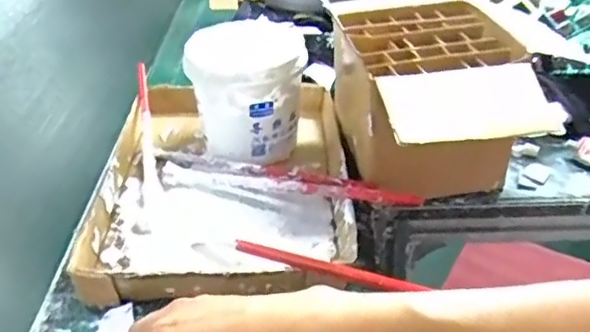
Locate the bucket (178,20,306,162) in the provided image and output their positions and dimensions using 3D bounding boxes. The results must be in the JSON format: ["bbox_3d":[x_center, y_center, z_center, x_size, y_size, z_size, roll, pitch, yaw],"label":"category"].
[{"bbox_3d":[-0.047,-0.079,0.642,0.121,0.129,0.112,-3,37,2],"label":"bucket"}]

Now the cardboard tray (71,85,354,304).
[{"bbox_3d":[-0.072,0.005,0.617,0.242,0.041,0.339,-4,37,0],"label":"cardboard tray"}]

